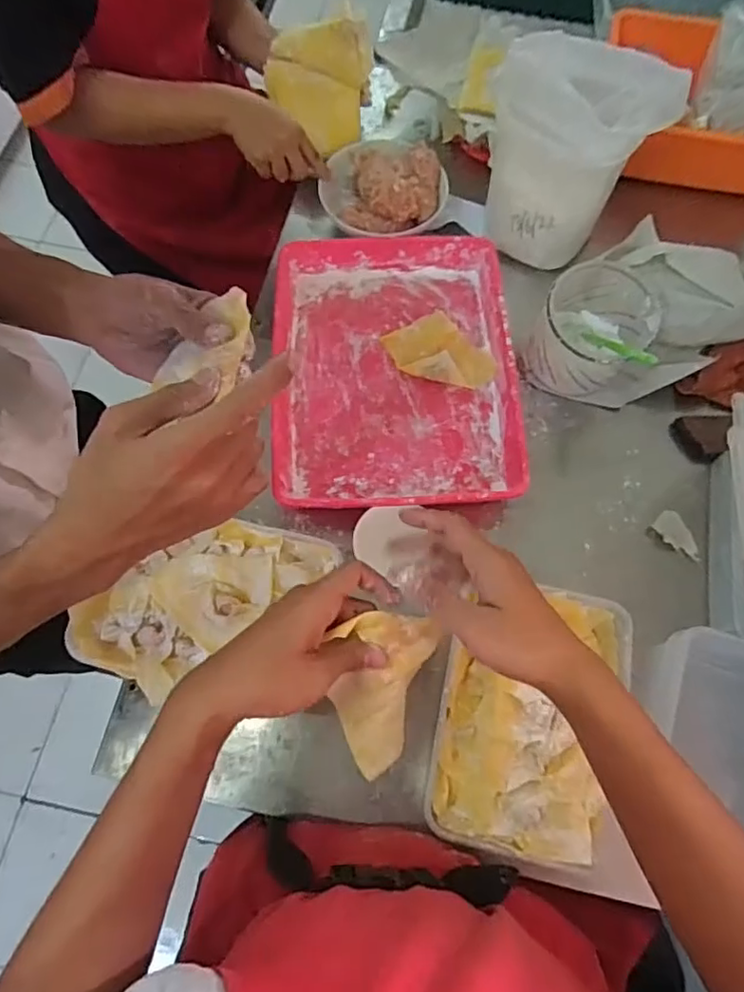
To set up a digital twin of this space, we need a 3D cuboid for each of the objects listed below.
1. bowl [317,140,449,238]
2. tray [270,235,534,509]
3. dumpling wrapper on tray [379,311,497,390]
[{"bbox_3d":[0.013,-0.419,0.786,0.149,0.083,0.154,1,69,-2],"label":"bowl"},{"bbox_3d":[0.025,-0.156,0.704,0.275,0.059,0.369,0,69,-2],"label":"tray"},{"bbox_3d":[0.086,-0.177,0.725,0.089,0.022,0.130,-41,76,-15],"label":"dumpling wrapper on tray"}]

